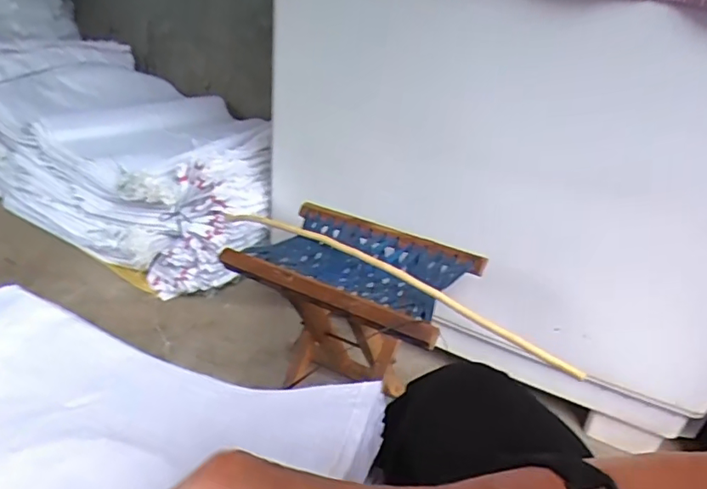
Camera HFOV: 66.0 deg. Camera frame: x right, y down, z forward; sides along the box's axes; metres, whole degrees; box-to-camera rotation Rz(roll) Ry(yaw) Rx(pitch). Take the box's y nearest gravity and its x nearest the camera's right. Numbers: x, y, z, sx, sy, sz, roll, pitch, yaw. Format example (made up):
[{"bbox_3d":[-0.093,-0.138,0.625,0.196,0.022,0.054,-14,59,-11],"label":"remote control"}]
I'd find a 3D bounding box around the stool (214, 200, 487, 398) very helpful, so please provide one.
[{"bbox_3d":[-0.008,0.139,0.787,0.294,0.282,0.220,17,30,22],"label":"stool"}]

